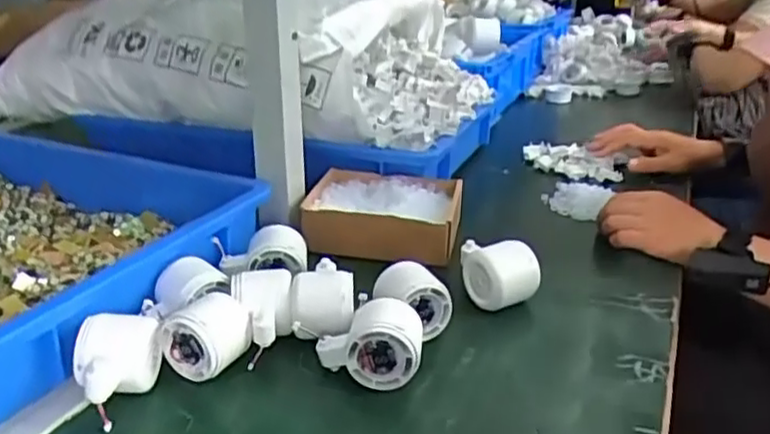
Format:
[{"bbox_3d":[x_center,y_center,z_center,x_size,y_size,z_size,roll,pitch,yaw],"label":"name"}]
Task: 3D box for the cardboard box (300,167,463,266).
[{"bbox_3d":[-0.002,-0.001,0.784,0.168,0.054,0.145,5,24,11],"label":"cardboard box"}]

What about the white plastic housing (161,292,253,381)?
[{"bbox_3d":[-0.143,0.096,0.562,0.058,0.057,0.050,12,26,24],"label":"white plastic housing"}]

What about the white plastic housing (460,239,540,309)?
[{"bbox_3d":[0.104,0.049,0.651,0.059,0.059,0.074,-8,25,-19],"label":"white plastic housing"}]

